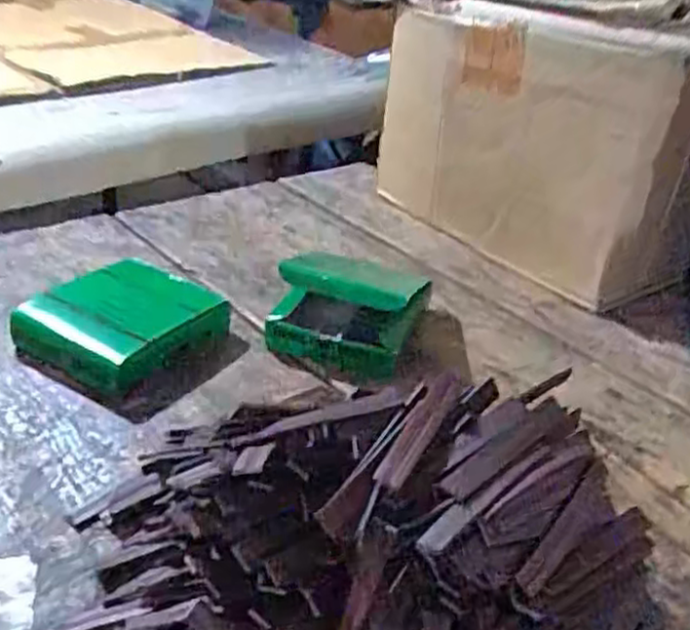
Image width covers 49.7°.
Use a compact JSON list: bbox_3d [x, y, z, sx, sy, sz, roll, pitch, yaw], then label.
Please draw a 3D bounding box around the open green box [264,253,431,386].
[{"bbox_3d":[-0.002,0.001,0.589,0.119,0.083,0.049,17,33,17],"label":"open green box"}]

